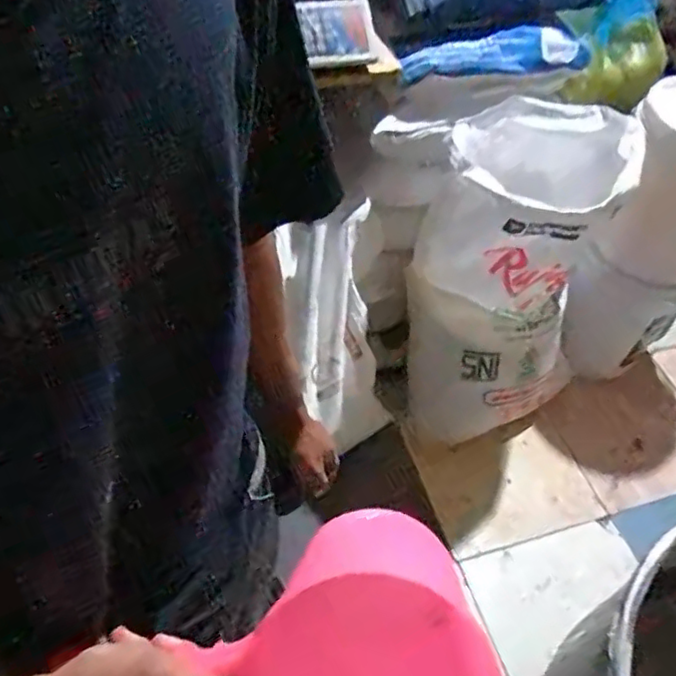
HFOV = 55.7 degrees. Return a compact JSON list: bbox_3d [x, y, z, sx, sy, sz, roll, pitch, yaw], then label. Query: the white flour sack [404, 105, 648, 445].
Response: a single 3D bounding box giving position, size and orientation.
[{"bbox_3d":[0.415,-0.138,1.494,0.525,0.733,0.371,-32,61,-28],"label":"white flour sack"}]

